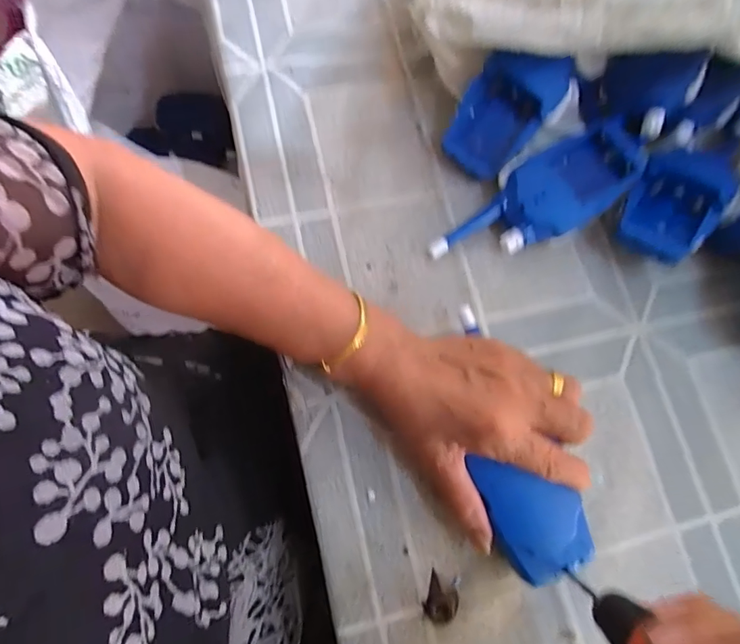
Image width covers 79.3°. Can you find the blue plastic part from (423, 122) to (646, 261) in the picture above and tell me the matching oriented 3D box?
[{"bbox_3d":[0.125,-0.088,0.324,0.168,0.029,0.056,-30,79,-12],"label":"blue plastic part"}]

